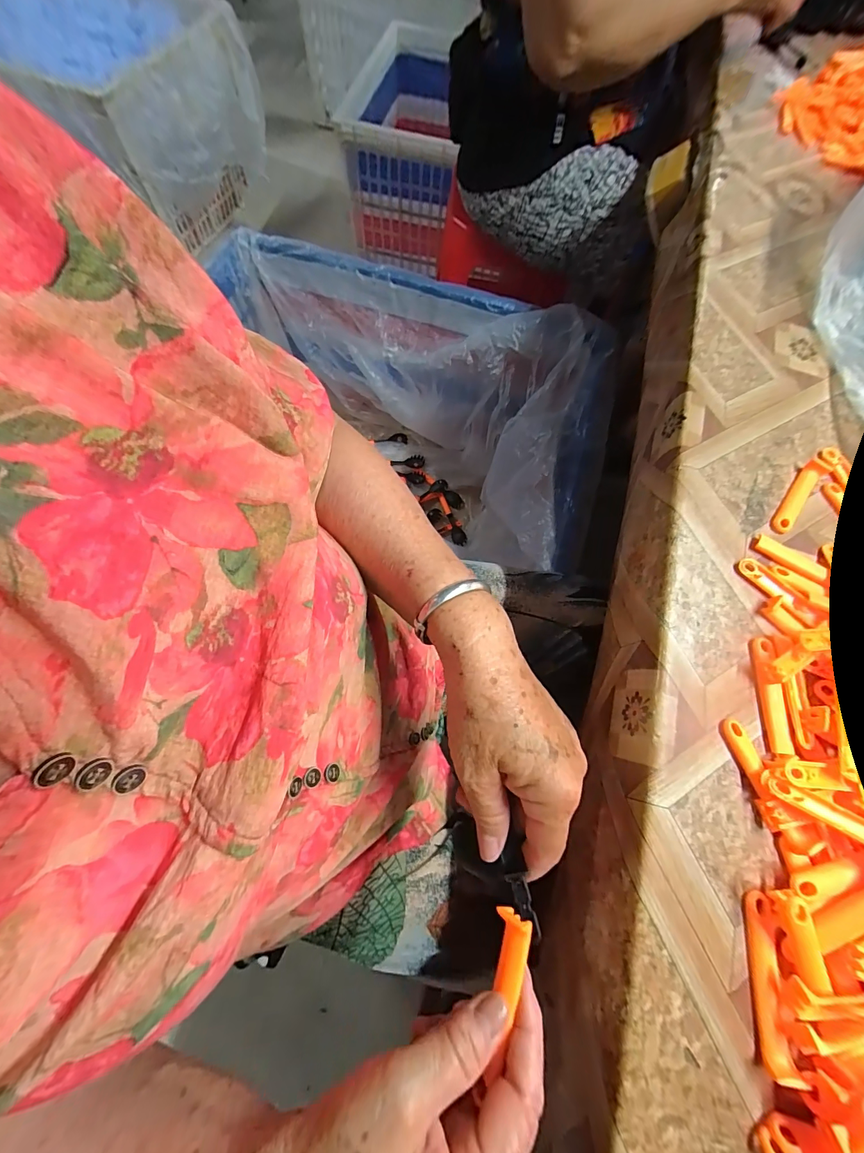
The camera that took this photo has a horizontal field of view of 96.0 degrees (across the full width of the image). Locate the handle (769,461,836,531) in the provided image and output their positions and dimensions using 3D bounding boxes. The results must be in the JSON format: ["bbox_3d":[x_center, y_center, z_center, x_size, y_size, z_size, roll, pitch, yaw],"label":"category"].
[{"bbox_3d":[0.303,-0.067,0.321,0.017,0.007,0.083,41,74,11],"label":"handle"}]

